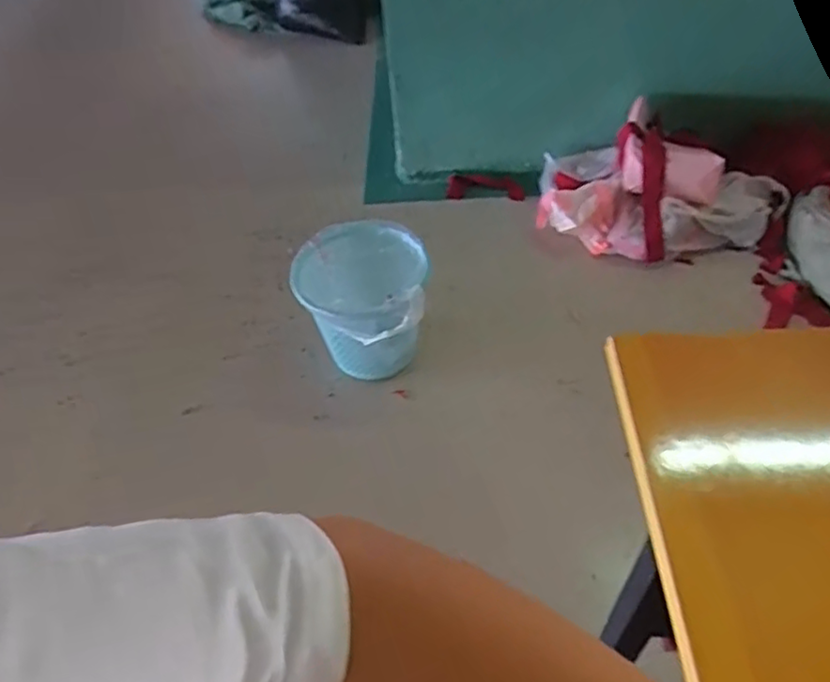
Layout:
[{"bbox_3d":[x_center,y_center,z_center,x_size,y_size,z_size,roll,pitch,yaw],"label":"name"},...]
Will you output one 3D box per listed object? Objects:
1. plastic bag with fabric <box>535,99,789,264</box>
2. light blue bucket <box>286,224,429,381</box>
[{"bbox_3d":[0.596,-0.372,1.632,0.587,0.257,0.332,18,52,20],"label":"plastic bag with fabric"},{"bbox_3d":[-0.102,-0.063,1.386,0.259,0.277,0.269,-3,48,3],"label":"light blue bucket"}]

